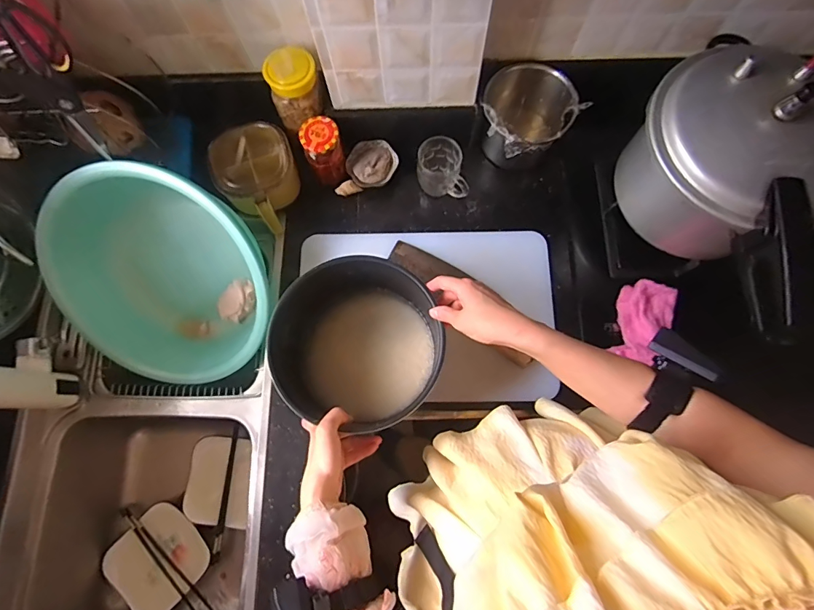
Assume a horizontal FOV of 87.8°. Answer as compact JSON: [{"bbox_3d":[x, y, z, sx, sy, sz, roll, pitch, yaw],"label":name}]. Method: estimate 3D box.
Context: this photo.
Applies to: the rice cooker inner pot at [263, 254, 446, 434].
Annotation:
[{"bbox_3d":[-0.071,0.061,0.624,0.218,0.132,0.225,0,76,2],"label":"rice cooker inner pot"}]

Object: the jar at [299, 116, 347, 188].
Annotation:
[{"bbox_3d":[-0.143,-0.268,0.740,0.063,0.087,0.077,-17,76,-3],"label":"jar"}]

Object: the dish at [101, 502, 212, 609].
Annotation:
[{"bbox_3d":[-0.493,0.506,0.841,0.167,0.022,0.167,43,81,11],"label":"dish"}]

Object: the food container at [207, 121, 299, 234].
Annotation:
[{"bbox_3d":[-0.262,-0.231,0.757,0.134,0.084,0.181,-30,77,-6],"label":"food container"}]

